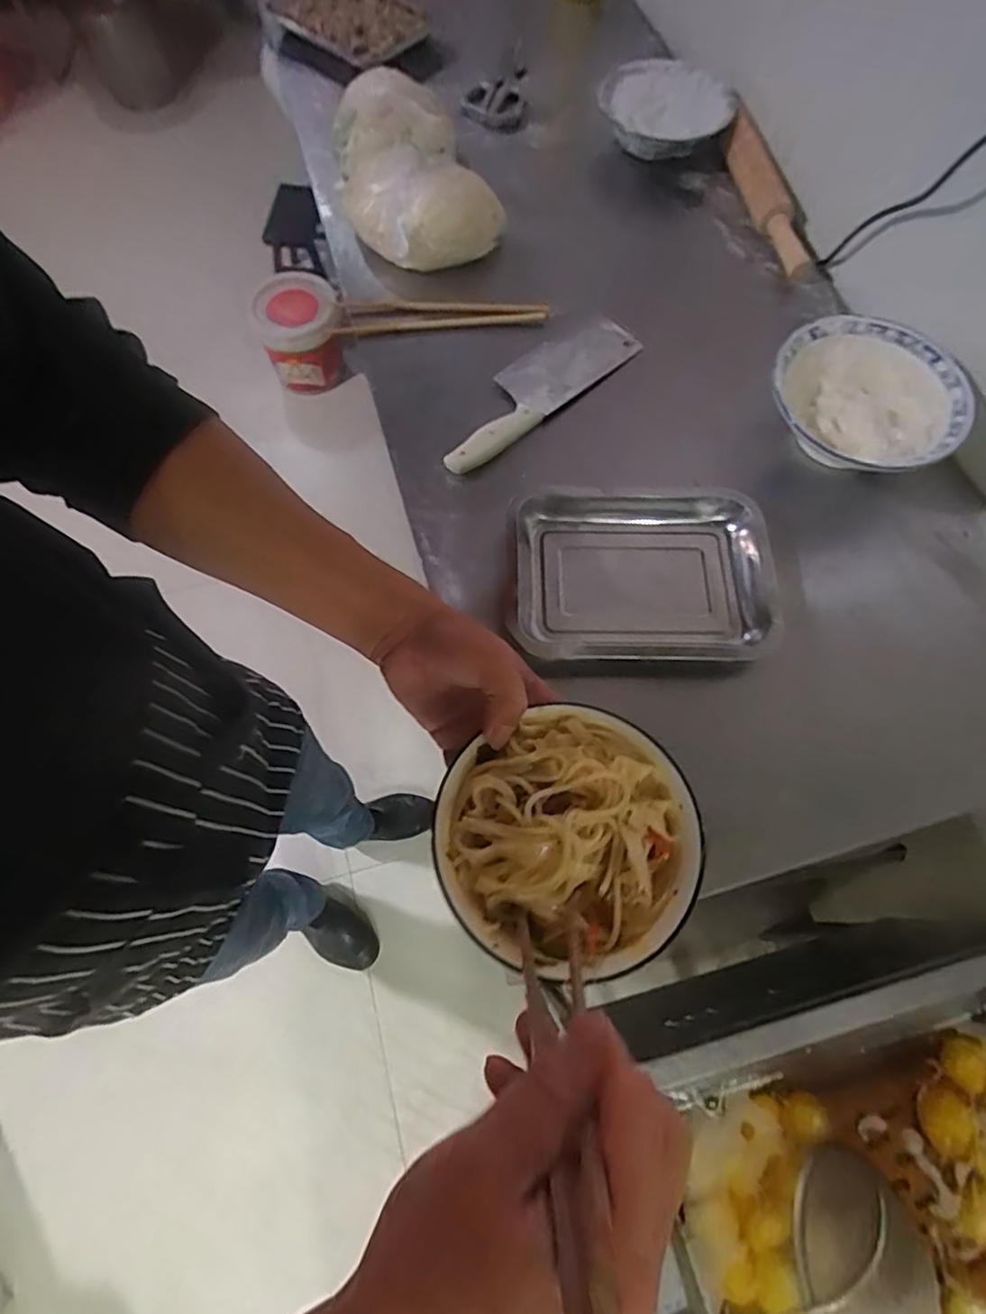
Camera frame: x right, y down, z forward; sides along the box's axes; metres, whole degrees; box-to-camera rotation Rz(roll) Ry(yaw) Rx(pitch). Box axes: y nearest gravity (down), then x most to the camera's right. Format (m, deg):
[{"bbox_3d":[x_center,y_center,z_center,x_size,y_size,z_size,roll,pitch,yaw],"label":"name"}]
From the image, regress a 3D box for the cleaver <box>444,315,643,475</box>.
[{"bbox_3d":[0.043,-0.303,0.693,0.277,0.030,0.080,-42,74,-16],"label":"cleaver"}]

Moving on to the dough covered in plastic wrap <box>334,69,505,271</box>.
[{"bbox_3d":[-0.107,-0.599,0.755,0.167,0.090,0.286,-20,70,-9],"label":"dough covered in plastic wrap"}]

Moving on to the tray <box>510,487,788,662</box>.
[{"bbox_3d":[0.158,-0.078,0.612,0.278,0.041,0.178,4,68,1],"label":"tray"}]

